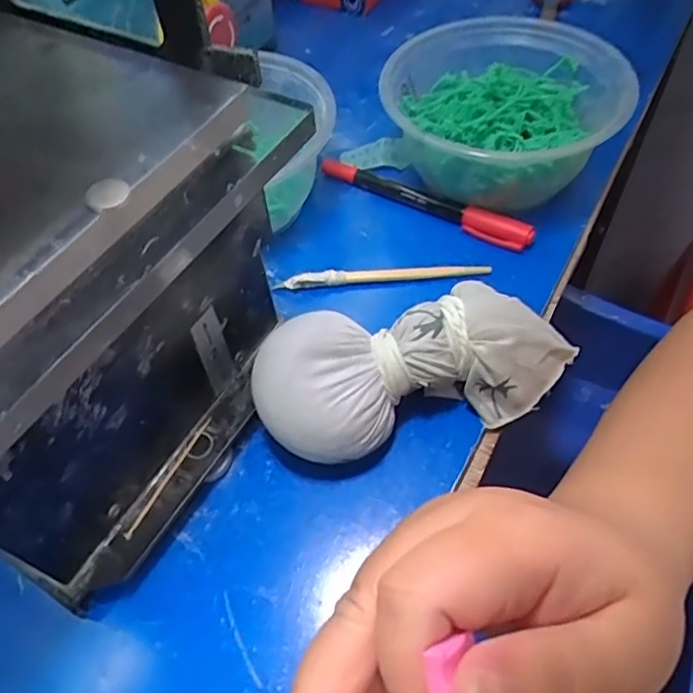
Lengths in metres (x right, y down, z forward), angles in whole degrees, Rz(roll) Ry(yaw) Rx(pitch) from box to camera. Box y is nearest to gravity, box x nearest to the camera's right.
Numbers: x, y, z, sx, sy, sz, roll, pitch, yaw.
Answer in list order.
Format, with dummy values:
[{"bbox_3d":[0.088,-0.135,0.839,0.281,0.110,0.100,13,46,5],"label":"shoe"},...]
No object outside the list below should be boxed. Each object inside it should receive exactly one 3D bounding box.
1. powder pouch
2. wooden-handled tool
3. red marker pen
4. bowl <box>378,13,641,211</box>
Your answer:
[{"bbox_3d":[0.035,0.010,0.274,0.150,0.051,0.056,-15,55,-7],"label":"powder pouch"},{"bbox_3d":[0.020,-0.040,0.335,0.116,0.008,0.008,-4,54,1],"label":"wooden-handled tool"},{"bbox_3d":[0.044,-0.088,0.364,0.140,0.016,0.012,28,61,22],"label":"red marker pen"},{"bbox_3d":[0.091,-0.133,0.361,0.129,0.066,0.139,-2,54,2],"label":"bowl"}]

